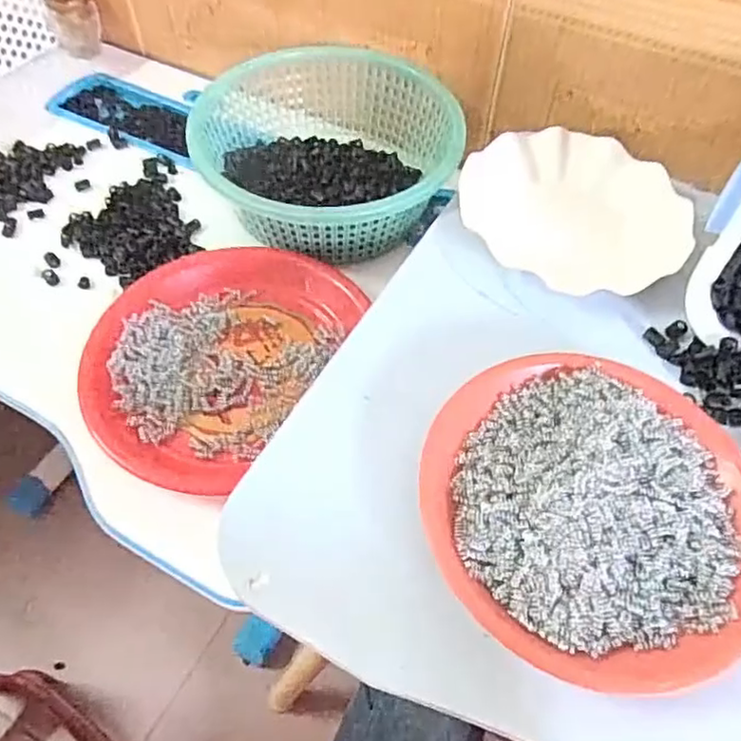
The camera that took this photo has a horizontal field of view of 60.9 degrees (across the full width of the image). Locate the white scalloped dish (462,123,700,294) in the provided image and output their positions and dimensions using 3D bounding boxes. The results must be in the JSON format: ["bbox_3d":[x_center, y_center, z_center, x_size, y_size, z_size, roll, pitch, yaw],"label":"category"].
[{"bbox_3d":[0.169,-0.138,0.517,0.179,0.018,0.171,0,59,0],"label":"white scalloped dish"}]

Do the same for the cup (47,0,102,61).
[{"bbox_3d":[-0.356,-0.421,0.767,0.054,0.067,0.050,1,55,-1],"label":"cup"}]

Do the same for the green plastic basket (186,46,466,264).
[{"bbox_3d":[-0.042,-0.207,0.593,0.212,0.083,0.223,-38,64,-24],"label":"green plastic basket"}]

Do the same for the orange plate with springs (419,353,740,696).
[{"bbox_3d":[0.128,0.077,0.366,0.189,0.028,0.189,0,59,0],"label":"orange plate with springs"}]

